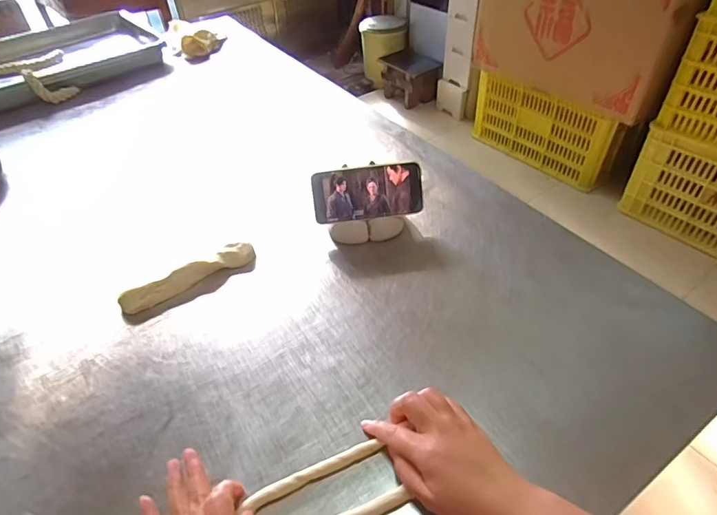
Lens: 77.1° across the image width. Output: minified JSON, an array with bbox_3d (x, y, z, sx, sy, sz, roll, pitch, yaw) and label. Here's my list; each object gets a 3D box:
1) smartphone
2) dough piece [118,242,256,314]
[{"bbox_3d":[0.013,-0.089,0.613,0.149,0.072,0.007,-7,8,-6],"label":"smartphone"},{"bbox_3d":[-0.215,0.024,0.577,0.170,0.025,0.029,-25,49,-23],"label":"dough piece"}]

